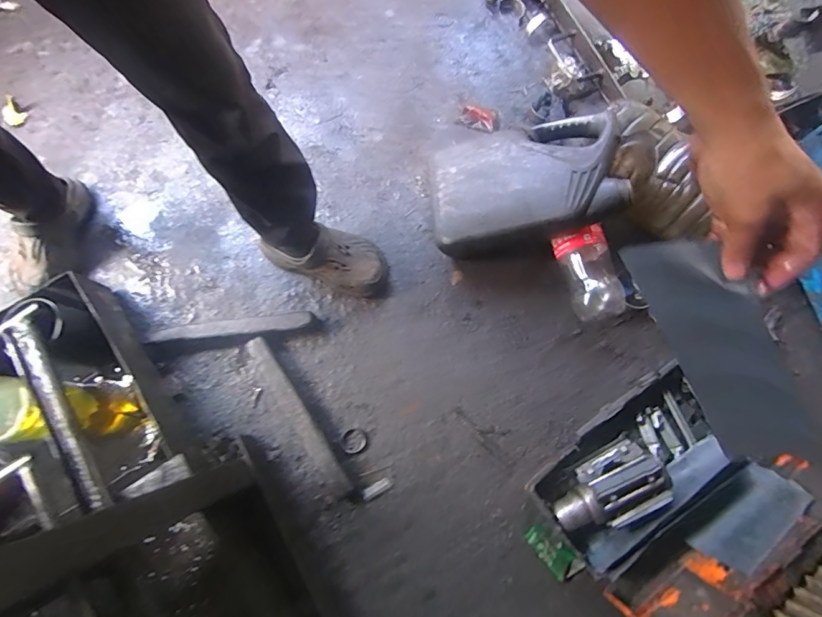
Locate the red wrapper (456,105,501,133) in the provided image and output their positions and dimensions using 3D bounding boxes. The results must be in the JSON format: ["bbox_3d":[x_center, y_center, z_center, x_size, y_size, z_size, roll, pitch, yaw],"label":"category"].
[{"bbox_3d":[0.155,-0.424,0.950,0.095,0.012,0.055,22,76,8],"label":"red wrapper"}]

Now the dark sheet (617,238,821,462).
[{"bbox_3d":[0.306,0.053,0.412,0.020,0.104,0.269,-41,106,-17],"label":"dark sheet"}]

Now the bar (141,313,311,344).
[{"bbox_3d":[-0.356,0.041,0.824,0.319,0.051,0.026,-7,74,0],"label":"bar"}]

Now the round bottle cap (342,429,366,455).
[{"bbox_3d":[-0.106,0.245,0.779,0.045,0.004,0.040,-38,77,-8],"label":"round bottle cap"}]

